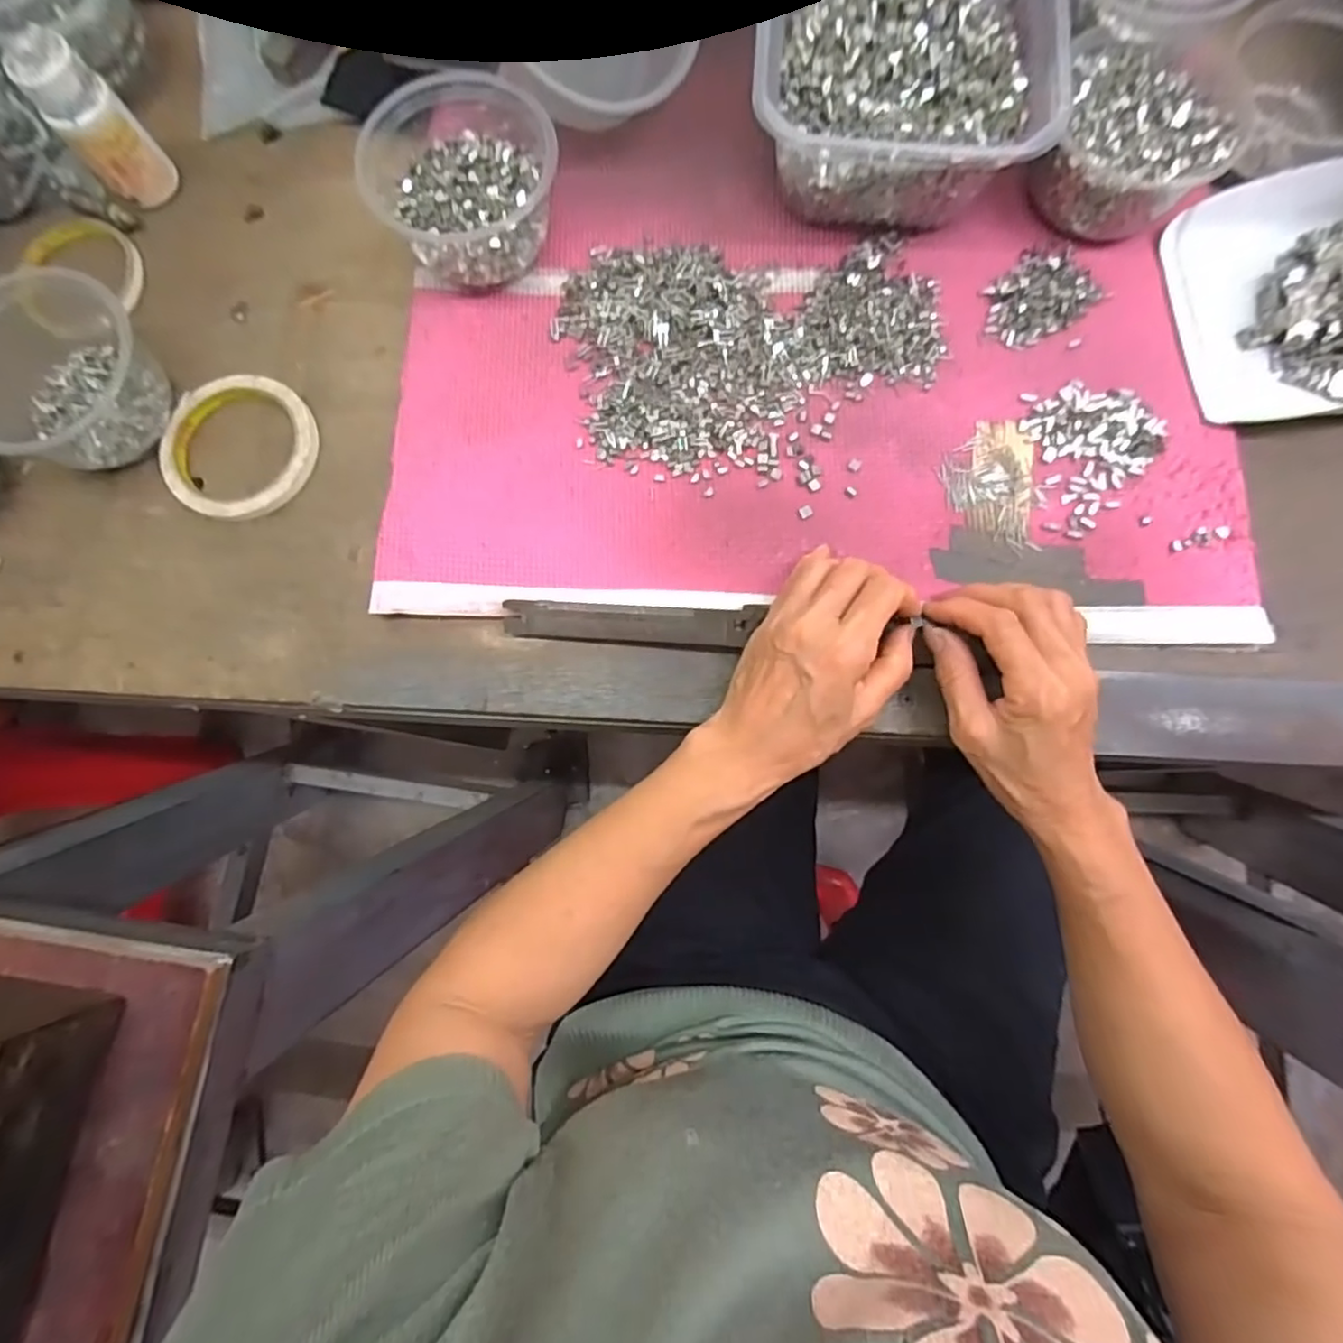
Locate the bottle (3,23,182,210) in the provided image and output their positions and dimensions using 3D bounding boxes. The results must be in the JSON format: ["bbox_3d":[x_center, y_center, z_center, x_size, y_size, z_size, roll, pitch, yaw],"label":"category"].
[{"bbox_3d":[-0.374,-0.357,0.420,0.043,0.081,0.045,-26,81,-2],"label":"bottle"}]

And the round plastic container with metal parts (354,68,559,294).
[{"bbox_3d":[-0.134,-0.308,0.405,0.118,0.062,0.110,30,84,7],"label":"round plastic container with metal parts"}]

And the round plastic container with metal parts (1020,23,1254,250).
[{"bbox_3d":[0.287,-0.333,0.397,0.102,0.053,0.122,18,82,5],"label":"round plastic container with metal parts"}]

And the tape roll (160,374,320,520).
[{"bbox_3d":[-0.282,-0.148,0.418,0.096,0.009,0.100,0,81,2],"label":"tape roll"}]

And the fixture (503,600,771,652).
[{"bbox_3d":[-0.025,-0.027,0.379,0.165,0.016,0.026,2,81,3],"label":"fixture"}]

